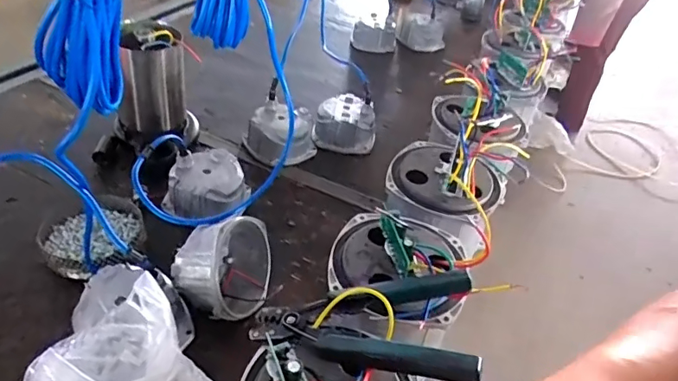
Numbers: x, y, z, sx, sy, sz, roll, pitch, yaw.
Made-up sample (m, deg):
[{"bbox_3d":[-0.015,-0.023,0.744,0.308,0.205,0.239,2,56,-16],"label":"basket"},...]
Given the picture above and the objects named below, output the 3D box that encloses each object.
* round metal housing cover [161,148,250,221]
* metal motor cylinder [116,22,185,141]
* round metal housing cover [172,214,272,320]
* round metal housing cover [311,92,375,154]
[{"bbox_3d":[-0.213,-0.002,0.817,0.111,0.077,0.125,25,42,22],"label":"round metal housing cover"},{"bbox_3d":[-0.348,-0.182,0.906,0.126,0.236,0.108,-9,41,-18],"label":"metal motor cylinder"},{"bbox_3d":[-0.156,0.102,0.662,0.079,0.130,0.132,-4,74,23],"label":"round metal housing cover"},{"bbox_3d":[0.016,-0.139,1.017,0.117,0.084,0.118,4,39,-3],"label":"round metal housing cover"}]

